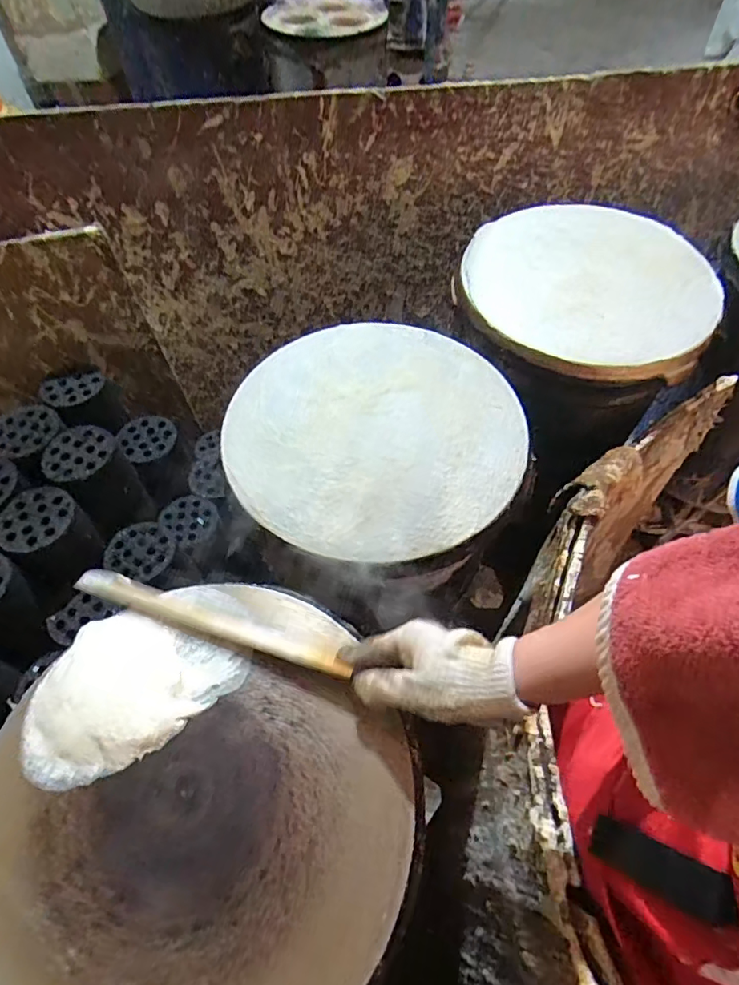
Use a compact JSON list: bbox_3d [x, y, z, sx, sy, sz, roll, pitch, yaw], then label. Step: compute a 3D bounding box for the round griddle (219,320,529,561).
[{"bbox_3d":[0.009,-0.088,0.661,0.356,0.022,0.364,1,58,-1],"label":"round griddle"}]

